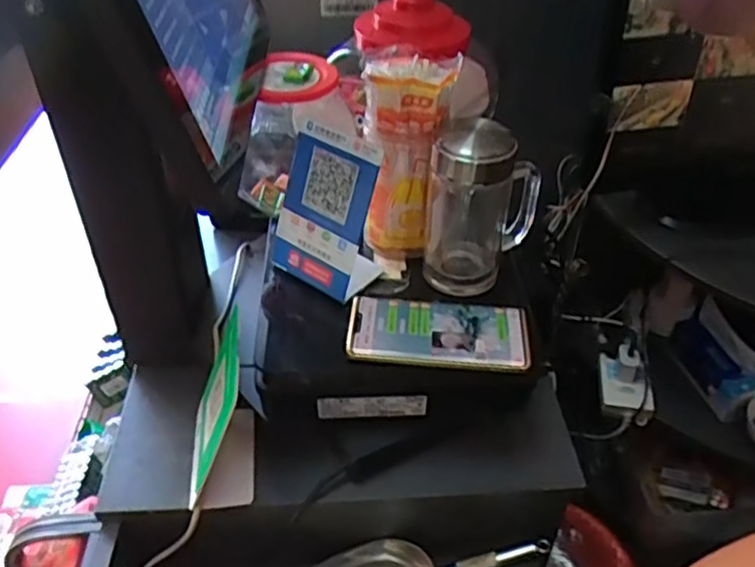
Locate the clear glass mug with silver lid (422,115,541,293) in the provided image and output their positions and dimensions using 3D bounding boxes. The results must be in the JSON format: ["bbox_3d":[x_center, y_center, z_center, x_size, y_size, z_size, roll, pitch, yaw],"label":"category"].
[{"bbox_3d":[0.105,-0.074,0.682,0.109,0.184,0.083,6,41,6],"label":"clear glass mug with silver lid"}]

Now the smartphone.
[{"bbox_3d":[0.057,0.044,0.643,0.168,0.015,0.082,4,41,4],"label":"smartphone"}]

